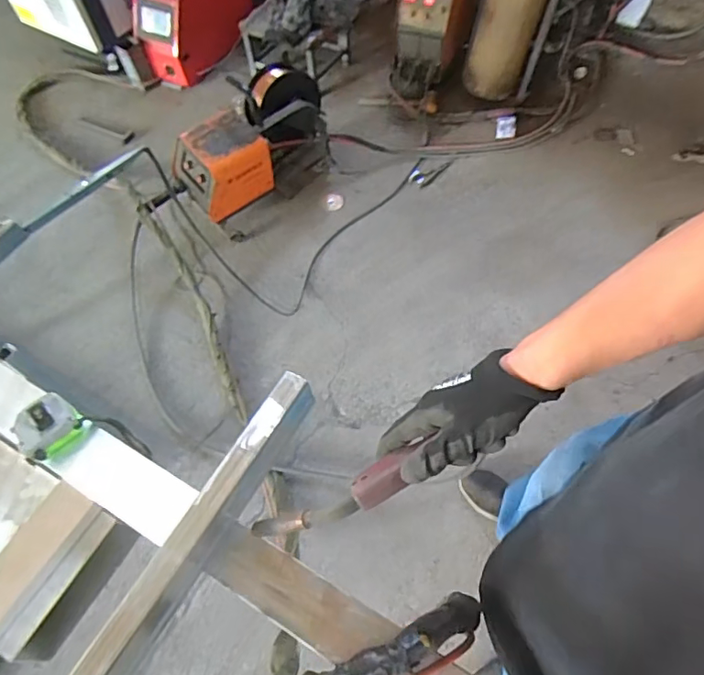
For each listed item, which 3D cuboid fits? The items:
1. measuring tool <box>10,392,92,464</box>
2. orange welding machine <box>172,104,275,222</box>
[{"bbox_3d":[-0.311,0.093,0.545,0.053,0.033,0.062,34,68,21],"label":"measuring tool"},{"bbox_3d":[-0.413,-0.550,1.711,0.274,0.239,0.211,-31,62,-13],"label":"orange welding machine"}]

